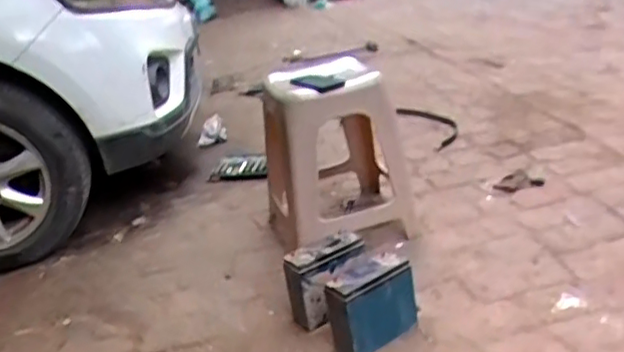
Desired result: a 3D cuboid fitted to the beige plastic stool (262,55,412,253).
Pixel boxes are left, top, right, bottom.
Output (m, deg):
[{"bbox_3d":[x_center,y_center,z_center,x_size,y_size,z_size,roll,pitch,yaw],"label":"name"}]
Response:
[{"bbox_3d":[0.056,-0.065,1.772,0.403,0.456,0.390,-9,22,3],"label":"beige plastic stool"}]

